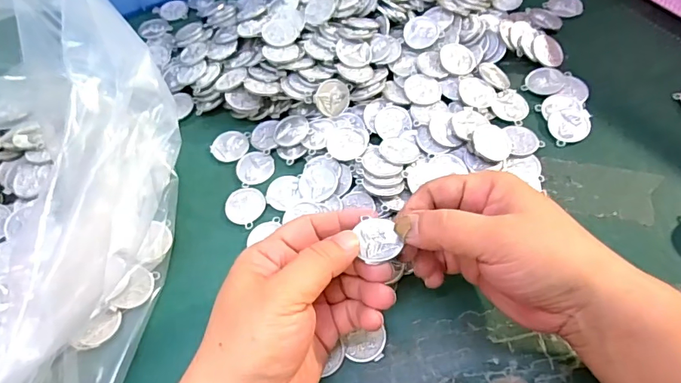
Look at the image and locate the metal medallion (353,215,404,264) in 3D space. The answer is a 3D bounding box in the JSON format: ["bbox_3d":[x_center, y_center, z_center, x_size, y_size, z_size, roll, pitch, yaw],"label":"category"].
[{"bbox_3d":[0.020,0.025,0.246,0.022,0.007,0.029,-23,61,-9],"label":"metal medallion"}]

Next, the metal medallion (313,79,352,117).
[{"bbox_3d":[-0.007,-0.075,0.359,0.028,0.004,0.029,-5,102,-24],"label":"metal medallion"}]

